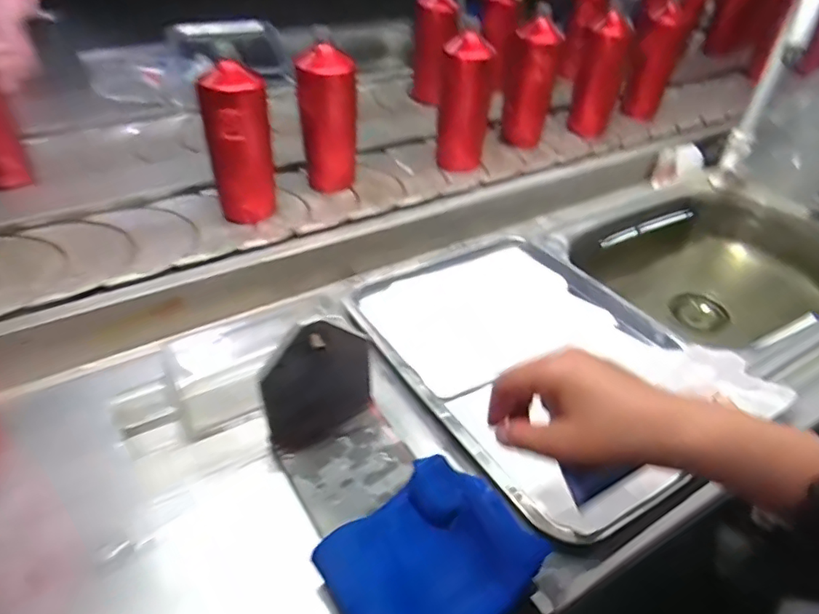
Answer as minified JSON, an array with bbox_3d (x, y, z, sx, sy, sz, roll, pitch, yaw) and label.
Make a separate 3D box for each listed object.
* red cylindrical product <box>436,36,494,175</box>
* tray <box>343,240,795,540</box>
[{"bbox_3d":[0.081,-0.292,0.814,0.069,0.184,0.063,4,41,-3],"label":"red cylindrical product"},{"bbox_3d":[0.135,0.048,0.584,0.290,0.038,0.365,-20,41,-27],"label":"tray"}]

